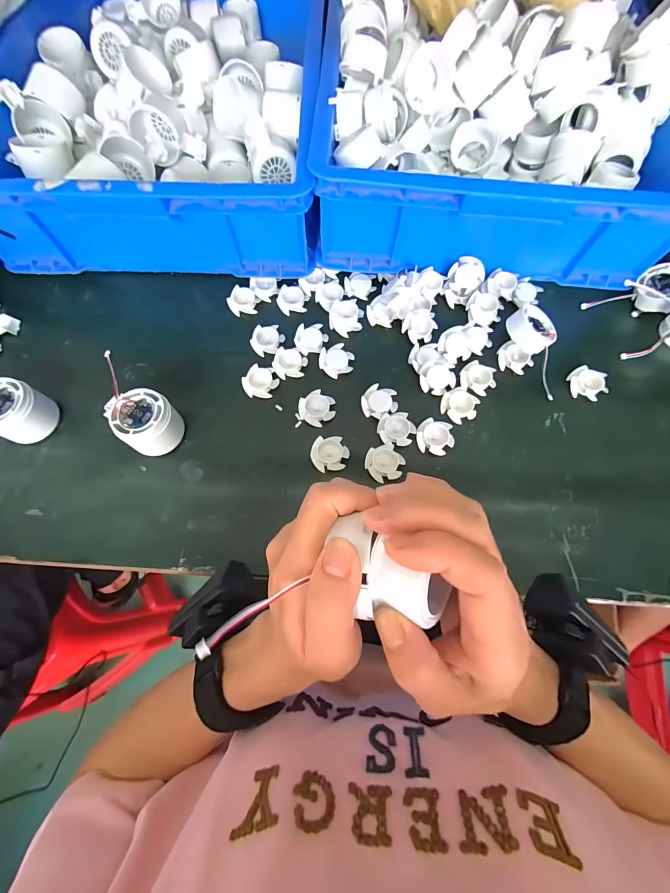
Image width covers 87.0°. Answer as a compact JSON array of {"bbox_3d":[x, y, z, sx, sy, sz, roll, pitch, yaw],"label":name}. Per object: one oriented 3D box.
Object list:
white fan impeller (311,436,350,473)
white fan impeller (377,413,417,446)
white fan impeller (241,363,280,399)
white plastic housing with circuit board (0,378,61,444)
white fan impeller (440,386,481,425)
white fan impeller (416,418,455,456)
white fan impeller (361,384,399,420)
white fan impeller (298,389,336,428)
[{"bbox_3d":[-0.005,0.009,0.384,0.039,0.017,0.039,0,72,0],"label":"white fan impeller"},{"bbox_3d":[0.068,-0.019,0.393,0.040,0.009,0.035,5,72,2],"label":"white fan impeller"},{"bbox_3d":[-0.088,-0.076,0.416,0.038,0.010,0.037,0,72,0],"label":"white fan impeller"},{"bbox_3d":[-0.341,-0.038,0.379,0.061,0.043,0.058,25,75,8],"label":"white plastic housing with circuit board"},{"bbox_3d":[0.143,-0.047,0.404,0.038,0.012,0.040,0,72,0],"label":"white fan impeller"},{"bbox_3d":[0.111,-0.010,0.394,0.039,0.012,0.037,0,76,0],"label":"white fan impeller"},{"bbox_3d":[0.051,-0.052,0.407,0.040,0.010,0.038,-25,73,-8],"label":"white fan impeller"},{"bbox_3d":[-0.021,-0.043,0.405,0.040,0.014,0.037,32,75,10],"label":"white fan impeller"}]

